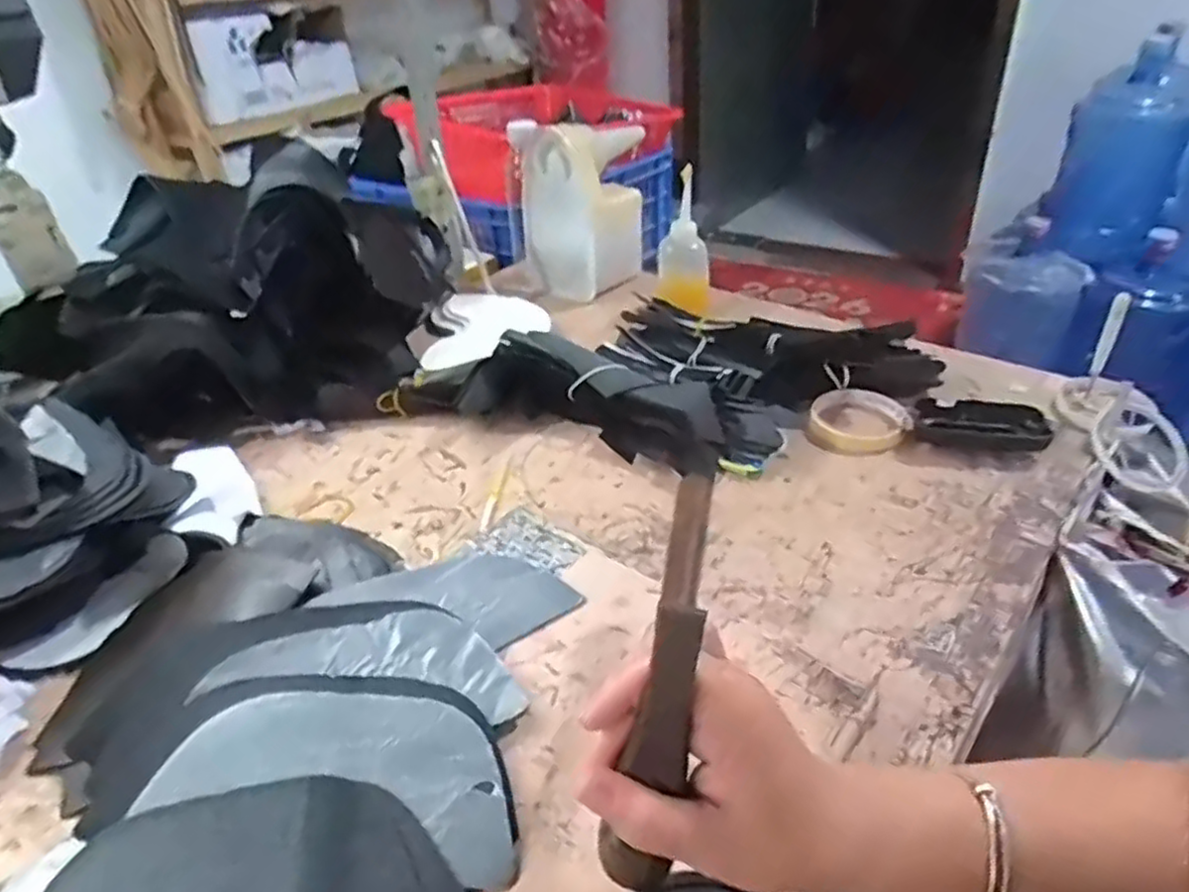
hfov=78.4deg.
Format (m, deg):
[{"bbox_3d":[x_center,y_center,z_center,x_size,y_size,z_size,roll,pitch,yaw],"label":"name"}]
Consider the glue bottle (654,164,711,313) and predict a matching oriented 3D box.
[{"bbox_3d":[0.108,-0.241,0.884,0.064,0.156,0.052,0,35,8],"label":"glue bottle"}]

